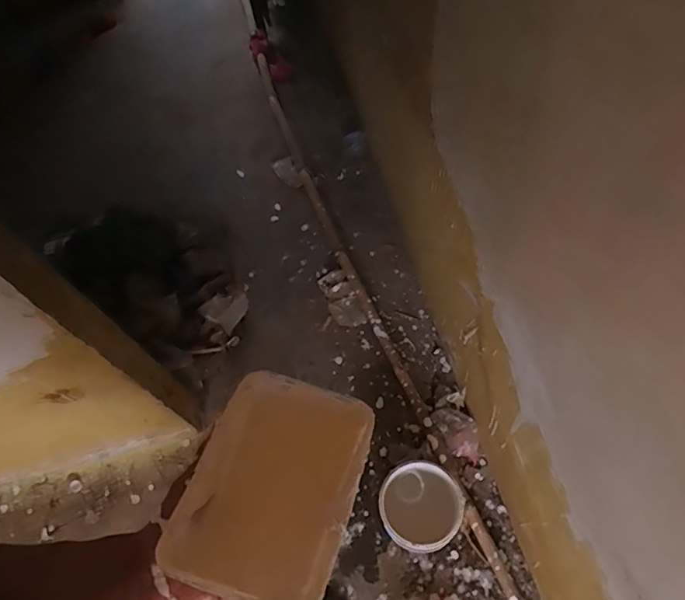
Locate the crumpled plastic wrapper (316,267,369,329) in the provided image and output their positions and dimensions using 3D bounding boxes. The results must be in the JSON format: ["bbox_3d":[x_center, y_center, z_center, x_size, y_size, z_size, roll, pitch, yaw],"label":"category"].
[{"bbox_3d":[-0.005,-0.008,1.557,0.097,0.061,0.210,-23,59,-3],"label":"crumpled plastic wrapper"}]

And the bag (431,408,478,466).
[{"bbox_3d":[0.309,0.354,1.328,0.092,0.040,0.163,-26,60,-5],"label":"bag"}]

